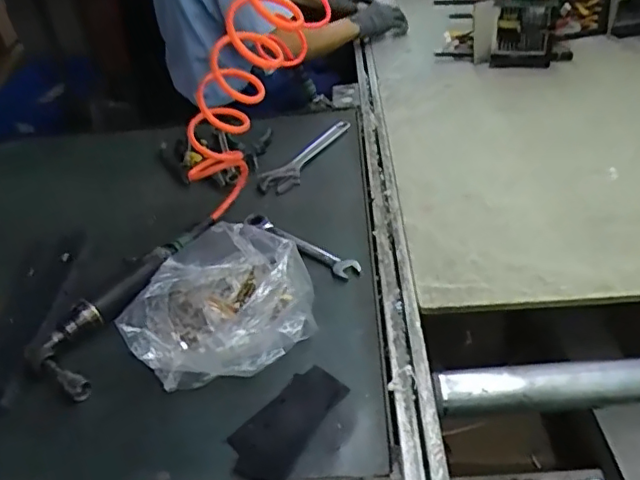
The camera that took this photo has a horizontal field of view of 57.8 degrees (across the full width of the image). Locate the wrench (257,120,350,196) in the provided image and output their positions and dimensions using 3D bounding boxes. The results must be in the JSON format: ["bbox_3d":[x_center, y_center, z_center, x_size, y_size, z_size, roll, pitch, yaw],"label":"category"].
[{"bbox_3d":[-0.018,-0.143,0.957,0.054,0.021,0.240,15,43,25],"label":"wrench"}]

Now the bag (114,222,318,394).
[{"bbox_3d":[-0.104,0.071,0.636,0.185,0.096,0.160,-6,38,2],"label":"bag"}]

